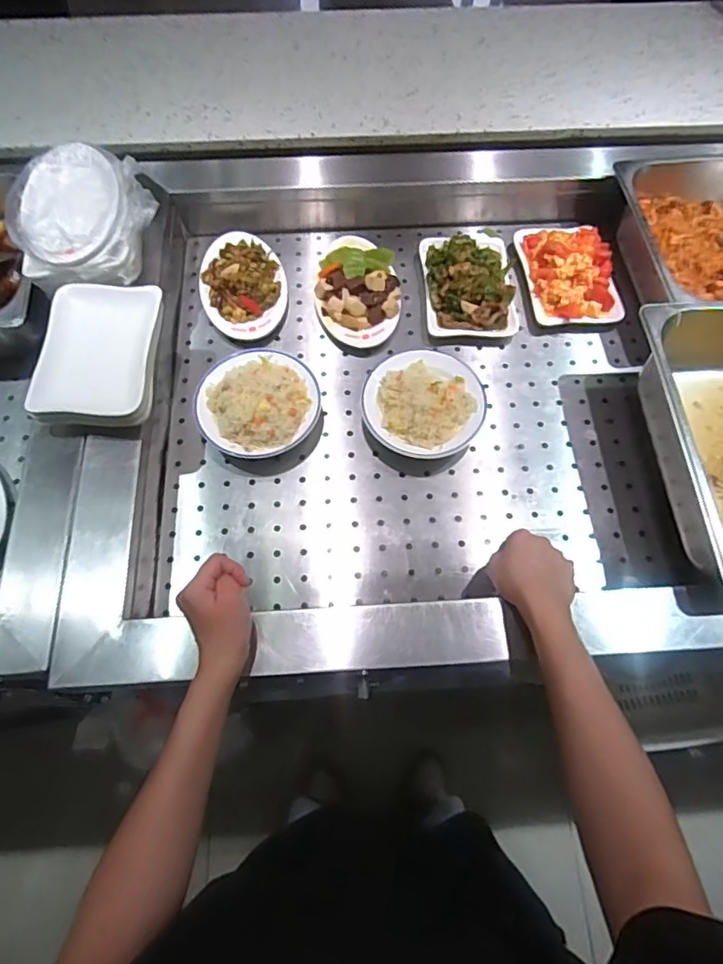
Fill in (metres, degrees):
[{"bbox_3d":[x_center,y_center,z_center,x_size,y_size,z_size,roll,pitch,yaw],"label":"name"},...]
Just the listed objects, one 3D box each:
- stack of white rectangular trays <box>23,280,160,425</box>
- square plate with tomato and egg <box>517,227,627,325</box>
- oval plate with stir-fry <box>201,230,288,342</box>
[{"bbox_3d":[-0.288,-0.140,0.624,0.120,0.051,0.169,0,68,0],"label":"stack of white rectangular trays"},{"bbox_3d":[0.282,-0.293,0.767,0.112,0.039,0.169,-8,68,-3],"label":"square plate with tomato and egg"},{"bbox_3d":[-0.162,-0.275,0.764,0.110,0.033,0.183,-18,69,-7],"label":"oval plate with stir-fry"}]

